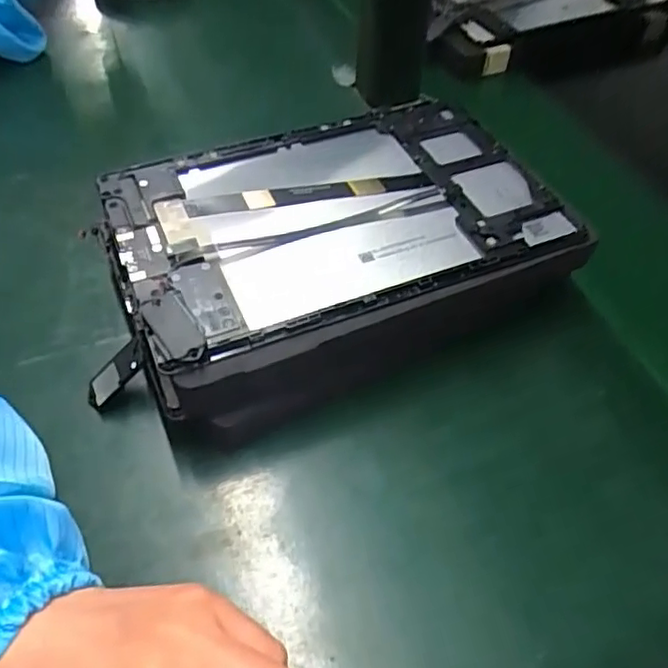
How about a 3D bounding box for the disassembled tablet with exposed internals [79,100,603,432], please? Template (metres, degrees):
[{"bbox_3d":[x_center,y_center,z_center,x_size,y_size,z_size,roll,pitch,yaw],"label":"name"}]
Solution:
[{"bbox_3d":[-0.007,-0.046,0.365,0.270,0.060,0.166,-18,54,-16],"label":"disassembled tablet with exposed internals"}]

